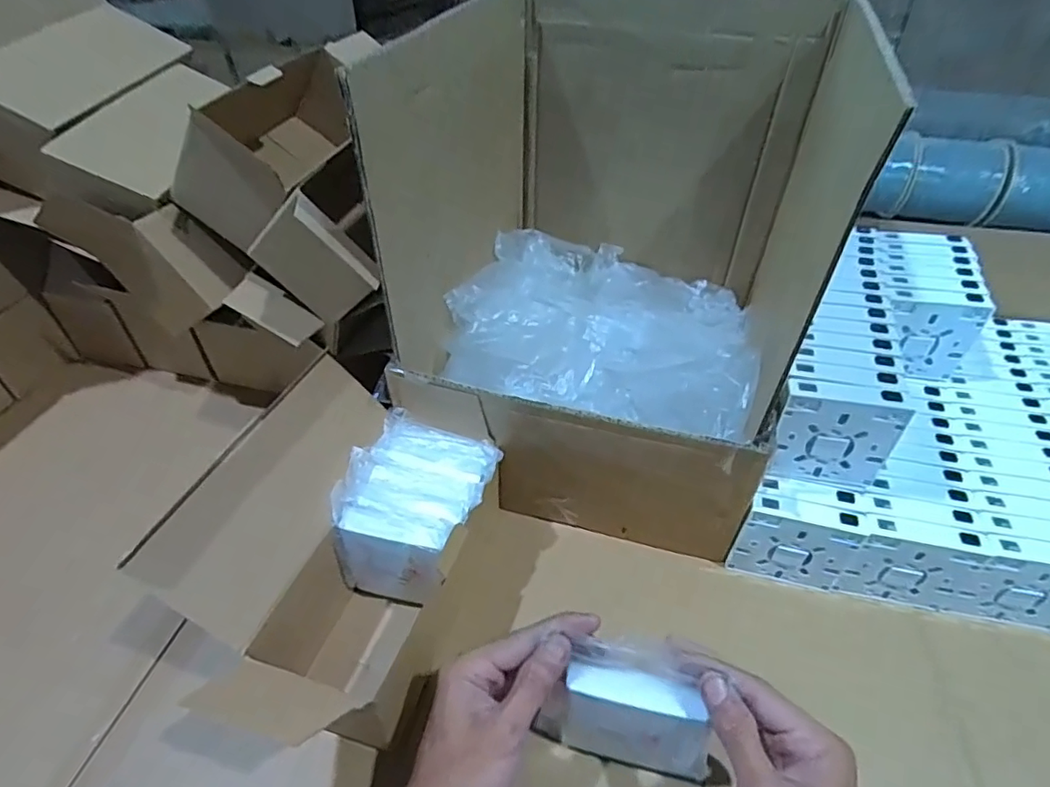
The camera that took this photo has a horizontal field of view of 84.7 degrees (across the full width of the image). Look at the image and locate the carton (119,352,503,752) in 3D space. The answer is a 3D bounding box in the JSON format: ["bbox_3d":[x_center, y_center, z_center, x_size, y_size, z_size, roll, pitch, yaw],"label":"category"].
[{"bbox_3d":[-0.125,0.113,0.439,0.160,0.154,0.238,12,42,14],"label":"carton"}]

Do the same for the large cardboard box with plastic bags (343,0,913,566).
[{"bbox_3d":[0.075,-0.113,0.521,0.313,0.353,0.328,14,42,16],"label":"large cardboard box with plastic bags"}]

